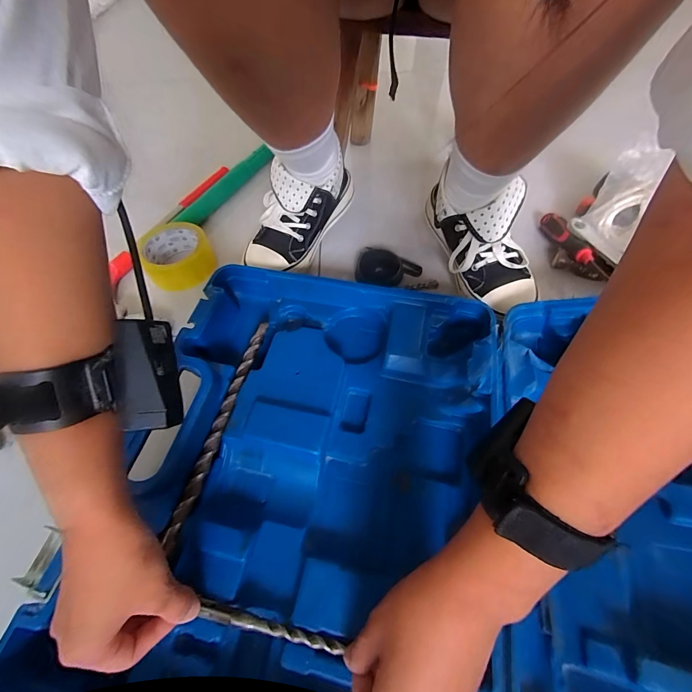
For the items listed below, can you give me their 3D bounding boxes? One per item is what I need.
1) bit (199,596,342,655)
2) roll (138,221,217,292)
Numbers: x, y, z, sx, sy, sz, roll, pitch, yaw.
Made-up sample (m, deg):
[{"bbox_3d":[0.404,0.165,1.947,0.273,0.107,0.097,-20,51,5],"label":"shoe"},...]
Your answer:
[{"bbox_3d":[-0.062,0.226,0.263,0.119,0.008,0.011,10,61,7],"label":"bit"},{"bbox_3d":[-0.257,-0.138,0.505,0.095,0.052,0.097,-2,60,3],"label":"roll"}]

